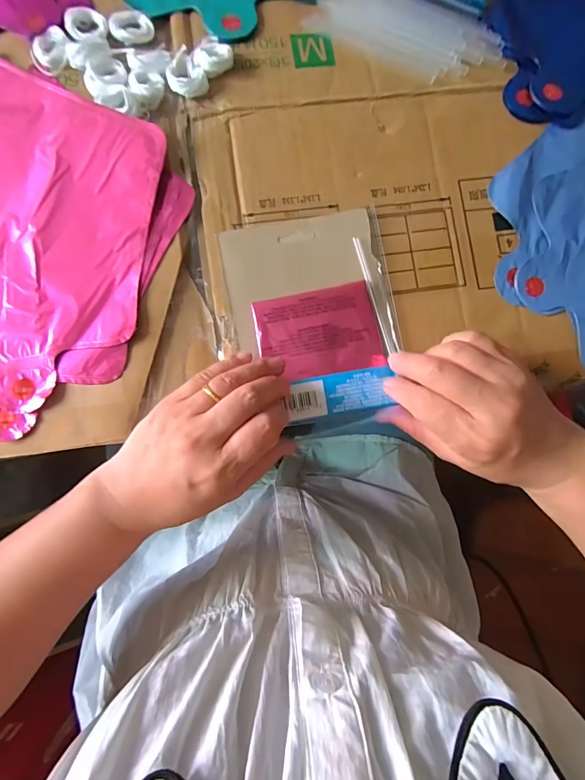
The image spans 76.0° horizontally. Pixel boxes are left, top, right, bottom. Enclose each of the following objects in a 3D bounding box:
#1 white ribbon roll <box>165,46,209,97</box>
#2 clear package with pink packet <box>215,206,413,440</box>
[{"bbox_3d":[-0.083,-0.244,0.292,0.029,0.014,0.026,41,83,2],"label":"white ribbon roll"},{"bbox_3d":[0.018,-0.048,0.278,0.121,0.009,0.165,-9,84,-4],"label":"clear package with pink packet"}]

